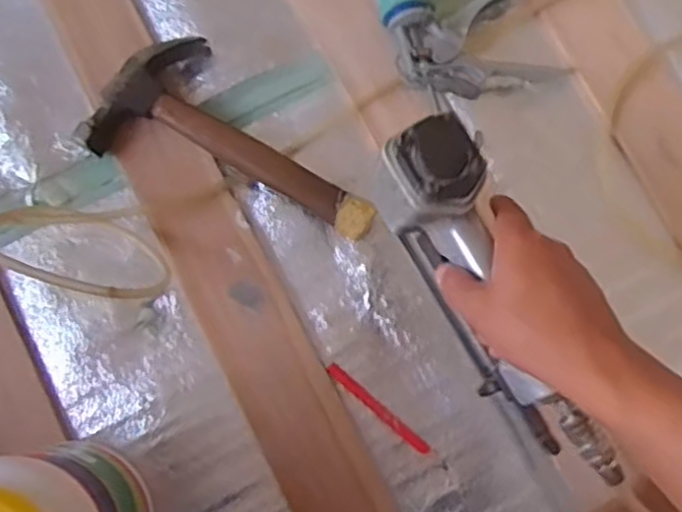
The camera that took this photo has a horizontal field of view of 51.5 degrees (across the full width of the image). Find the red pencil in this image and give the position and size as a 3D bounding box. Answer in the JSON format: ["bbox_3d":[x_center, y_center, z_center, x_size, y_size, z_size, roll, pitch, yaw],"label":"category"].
[{"bbox_3d":[0.035,0.141,0.650,0.116,0.005,0.012,40,82,6],"label":"red pencil"}]

